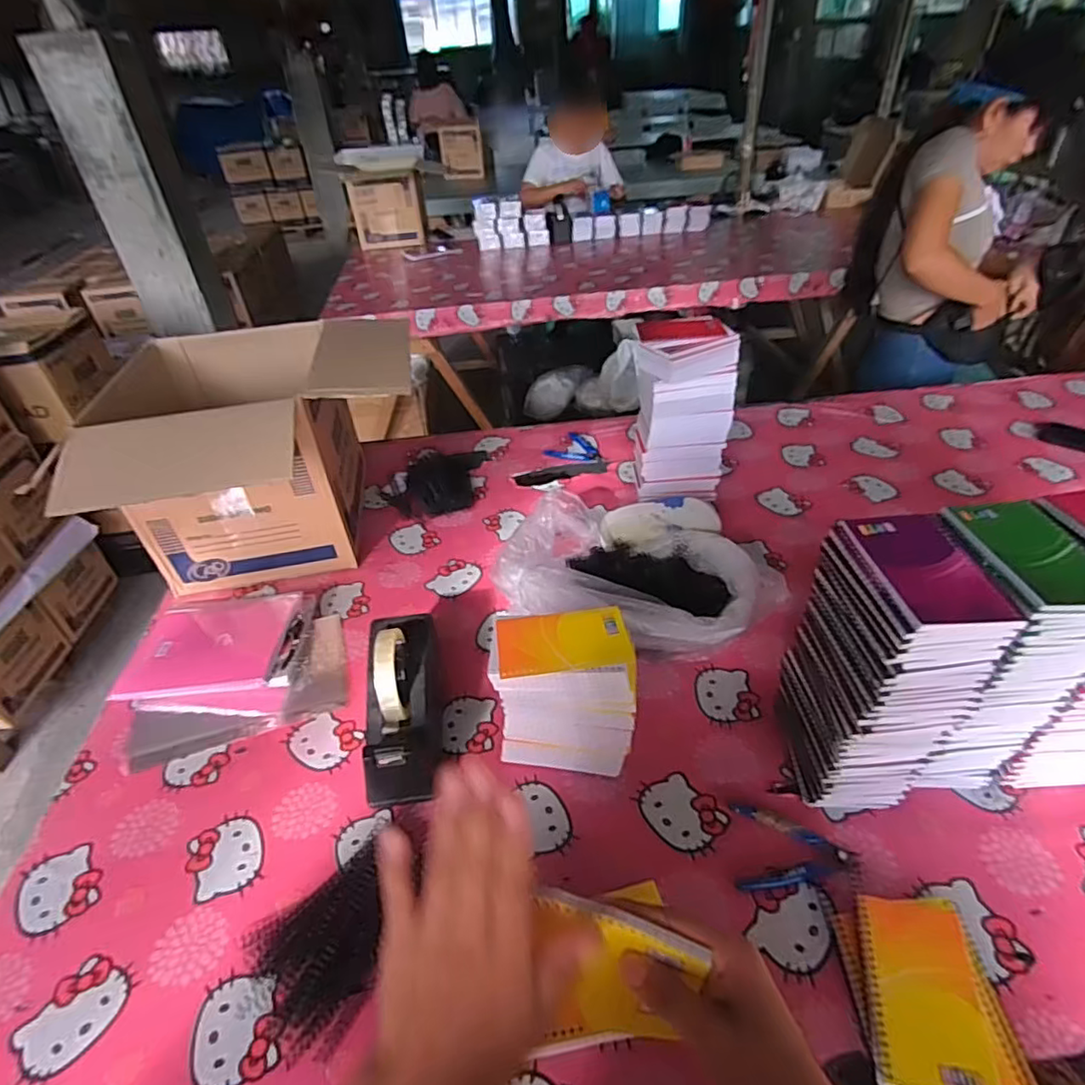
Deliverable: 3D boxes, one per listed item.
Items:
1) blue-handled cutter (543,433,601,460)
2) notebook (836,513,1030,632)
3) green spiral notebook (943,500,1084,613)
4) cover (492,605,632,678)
[{"bbox_3d":[0.071,-0.180,1.187,0.107,0.009,0.089,26,47,32],"label":"blue-handled cutter"},{"bbox_3d":[0.309,0.019,0.489,0.088,0.011,0.125,-6,39,-3],"label":"notebook"},{"bbox_3d":[0.405,0.006,0.492,0.091,0.015,0.124,-4,39,0],"label":"green spiral notebook"},{"bbox_3d":[0.021,0.097,0.597,0.129,0.008,0.079,-6,39,-3],"label":"cover"}]

